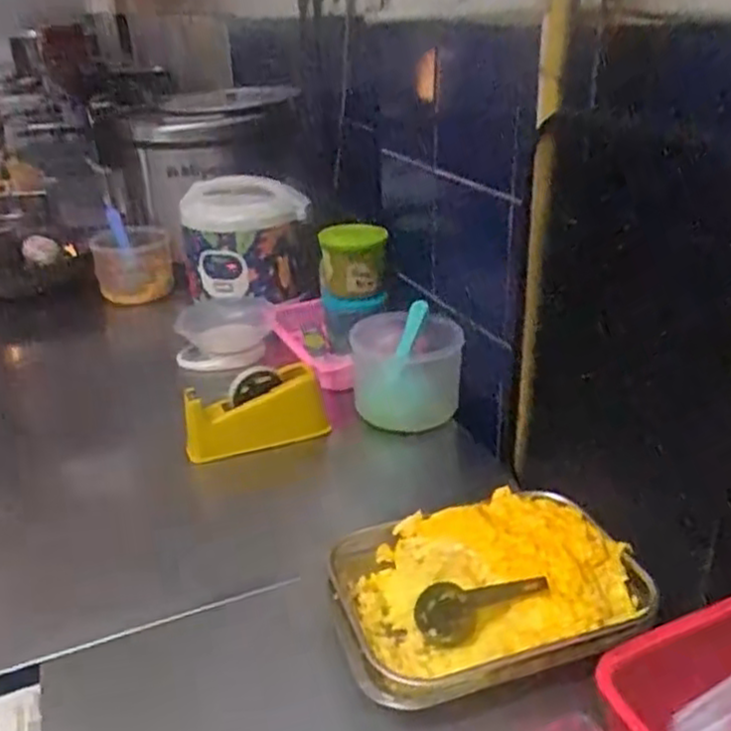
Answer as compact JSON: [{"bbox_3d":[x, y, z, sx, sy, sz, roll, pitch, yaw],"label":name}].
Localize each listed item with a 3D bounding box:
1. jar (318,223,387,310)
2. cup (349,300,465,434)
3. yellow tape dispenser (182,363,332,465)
[{"bbox_3d":[-0.022,-0.183,1.282,0.117,0.095,0.100,-3,26,-1],"label":"jar"},{"bbox_3d":[0.061,0.004,1.133,0.159,0.135,0.143,-1,26,2],"label":"cup"},{"bbox_3d":[-0.161,0.068,1.065,0.199,0.104,0.066,-11,28,-17],"label":"yellow tape dispenser"}]

